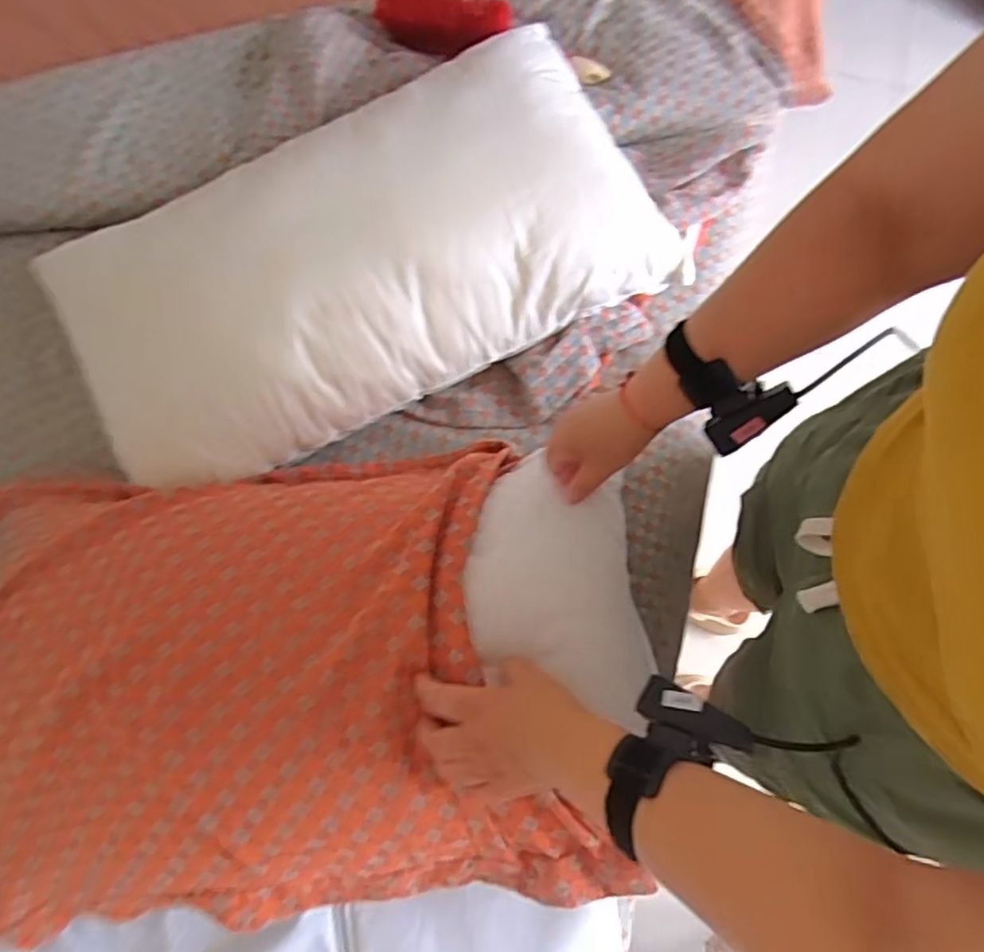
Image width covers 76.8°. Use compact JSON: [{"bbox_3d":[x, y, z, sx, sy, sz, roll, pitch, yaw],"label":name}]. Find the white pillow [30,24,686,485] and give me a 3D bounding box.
[{"bbox_3d":[-0.139,-0.247,0.660,0.613,0.113,0.305,-26,75,-7],"label":"white pillow"}]

